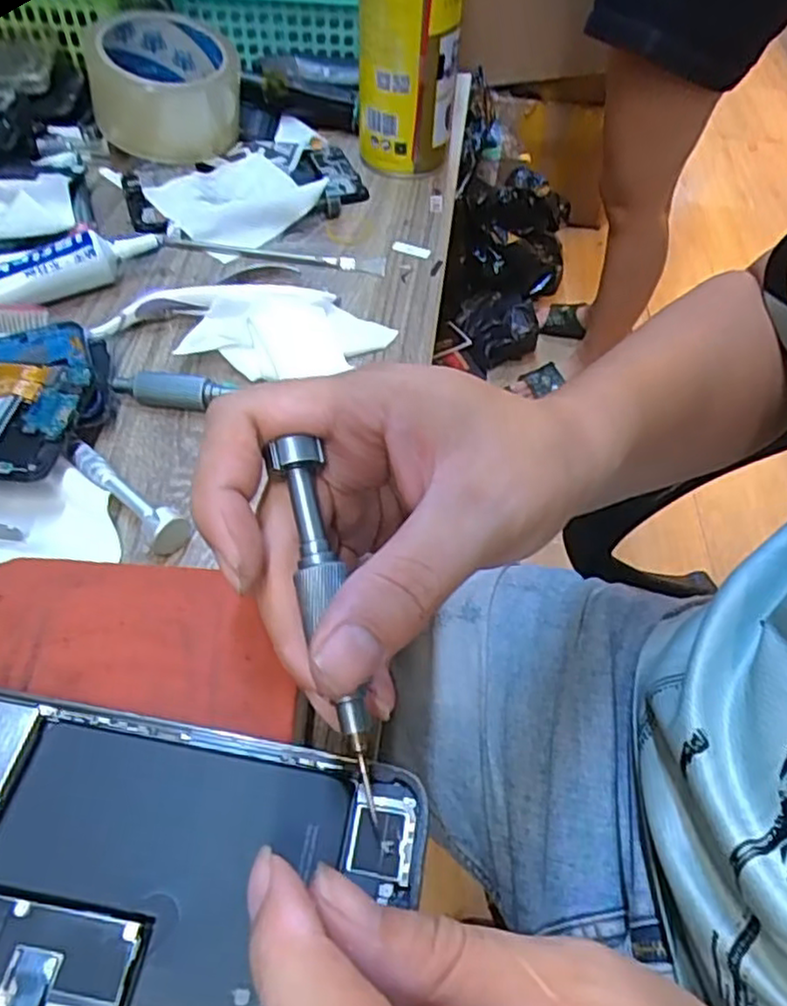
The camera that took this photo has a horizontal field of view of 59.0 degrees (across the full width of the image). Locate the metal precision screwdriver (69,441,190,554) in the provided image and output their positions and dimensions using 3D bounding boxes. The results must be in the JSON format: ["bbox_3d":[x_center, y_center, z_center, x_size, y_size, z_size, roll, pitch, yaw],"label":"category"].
[{"bbox_3d":[-0.116,-0.004,0.300,0.081,0.018,0.014,36,59,23],"label":"metal precision screwdriver"}]

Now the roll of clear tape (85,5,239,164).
[{"bbox_3d":[-0.161,-0.294,0.493,0.100,0.064,0.098,-10,53,-12],"label":"roll of clear tape"}]

